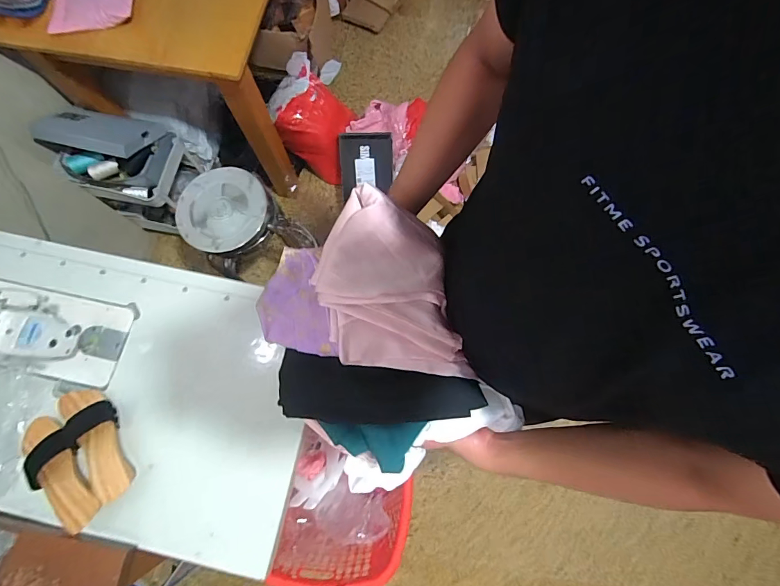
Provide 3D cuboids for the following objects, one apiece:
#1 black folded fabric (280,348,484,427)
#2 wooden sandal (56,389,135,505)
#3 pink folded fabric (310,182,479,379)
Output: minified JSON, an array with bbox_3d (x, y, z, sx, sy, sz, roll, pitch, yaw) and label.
[{"bbox_3d":[-0.013,0.125,0.483,0.252,0.026,0.079,4,68,1],"label":"black folded fabric"},{"bbox_3d":[-0.572,0.288,0.746,0.087,0.048,0.230,-33,78,-10],"label":"wooden sandal"},{"bbox_3d":[-0.005,-0.011,0.491,0.161,0.100,0.246,-14,68,-3],"label":"pink folded fabric"}]

